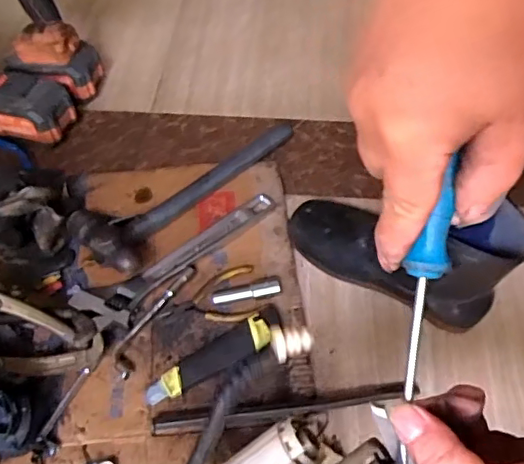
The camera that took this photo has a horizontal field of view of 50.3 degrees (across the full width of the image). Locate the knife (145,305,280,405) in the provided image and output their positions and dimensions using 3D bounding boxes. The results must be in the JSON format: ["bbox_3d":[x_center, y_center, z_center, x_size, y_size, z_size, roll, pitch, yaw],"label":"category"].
[{"bbox_3d":[-0.046,0.132,0.595,0.164,0.019,0.043,-29,57,-20],"label":"knife"}]

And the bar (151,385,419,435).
[{"bbox_3d":[0.026,0.180,0.568,0.273,0.012,0.020,-6,52,-3],"label":"bar"}]

